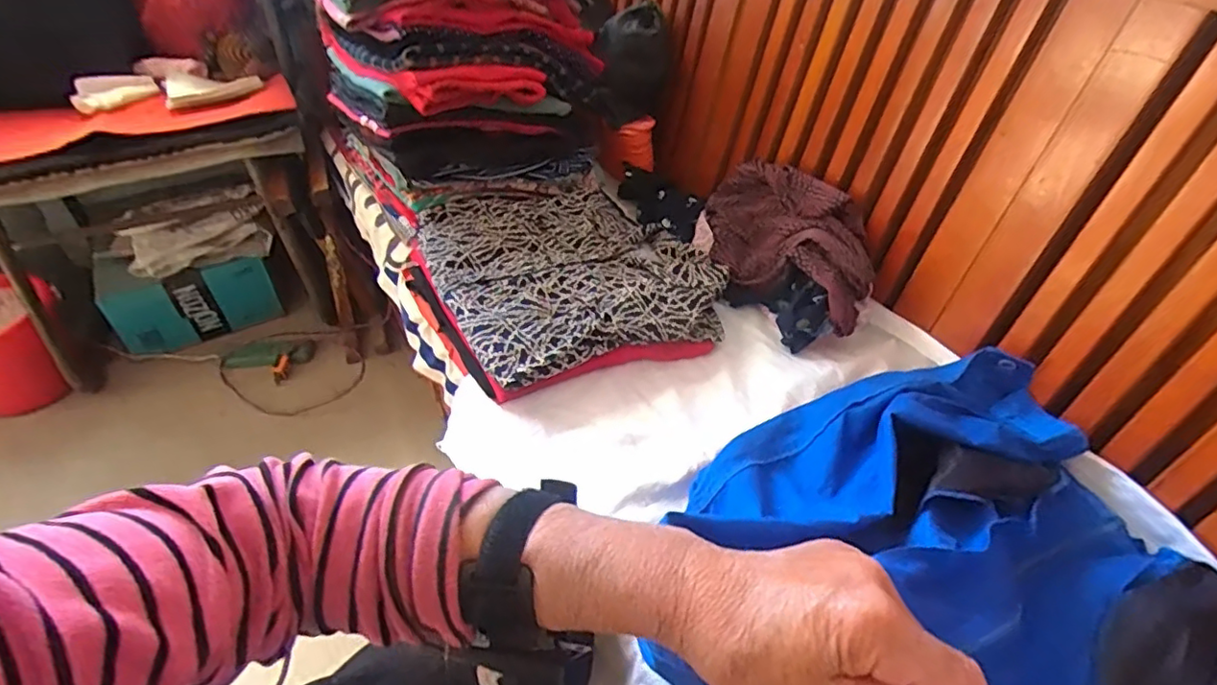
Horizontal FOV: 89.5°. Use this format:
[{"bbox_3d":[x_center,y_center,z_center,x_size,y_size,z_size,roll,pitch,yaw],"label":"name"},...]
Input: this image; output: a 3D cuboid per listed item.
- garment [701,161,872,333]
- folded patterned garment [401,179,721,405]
[{"bbox_3d":[0.231,-0.139,0.803,0.148,0.093,0.280,-31,52,-31],"label":"garment"},{"bbox_3d":[-0.054,-0.100,0.804,0.350,0.061,0.368,-16,45,-19],"label":"folded patterned garment"}]

